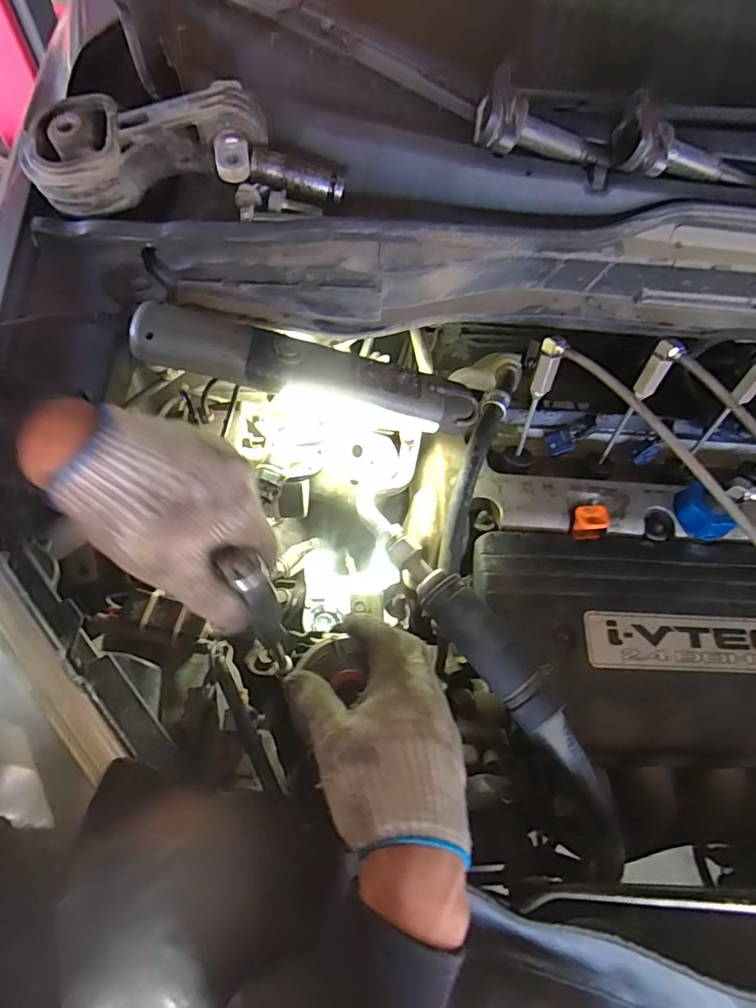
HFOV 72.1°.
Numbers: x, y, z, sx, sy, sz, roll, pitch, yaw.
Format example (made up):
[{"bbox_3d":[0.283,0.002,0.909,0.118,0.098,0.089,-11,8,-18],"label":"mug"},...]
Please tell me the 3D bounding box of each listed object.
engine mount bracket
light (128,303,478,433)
[{"bbox_3d":[-0.198,-0.307,0.443,0.198,0.069,0.085,-5,62,-7],"label":"engine mount bracket"},{"bbox_3d":[-0.056,-0.115,0.463,0.305,0.039,0.061,11,60,-14],"label":"light"}]

